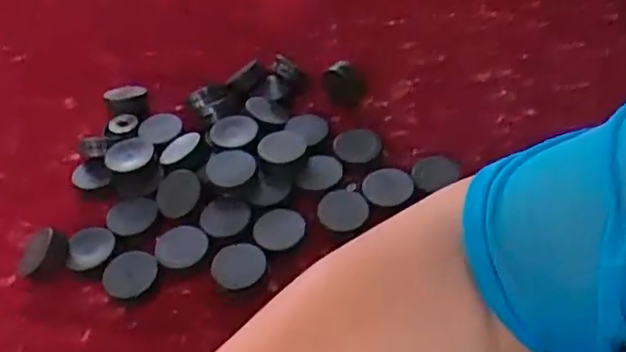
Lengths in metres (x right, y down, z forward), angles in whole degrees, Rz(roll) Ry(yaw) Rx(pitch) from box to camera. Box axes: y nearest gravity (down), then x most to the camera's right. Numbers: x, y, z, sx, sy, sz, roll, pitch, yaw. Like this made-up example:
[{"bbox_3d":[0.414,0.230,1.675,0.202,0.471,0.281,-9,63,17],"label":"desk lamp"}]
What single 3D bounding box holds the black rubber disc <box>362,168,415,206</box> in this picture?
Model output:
[{"bbox_3d":[0.048,0.007,0.423,0.032,0.007,0.030,-4,46,4],"label":"black rubber disc"}]

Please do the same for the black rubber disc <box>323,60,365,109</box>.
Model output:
[{"bbox_3d":[0.023,-0.068,0.491,0.029,0.034,0.011,-2,46,5],"label":"black rubber disc"}]

